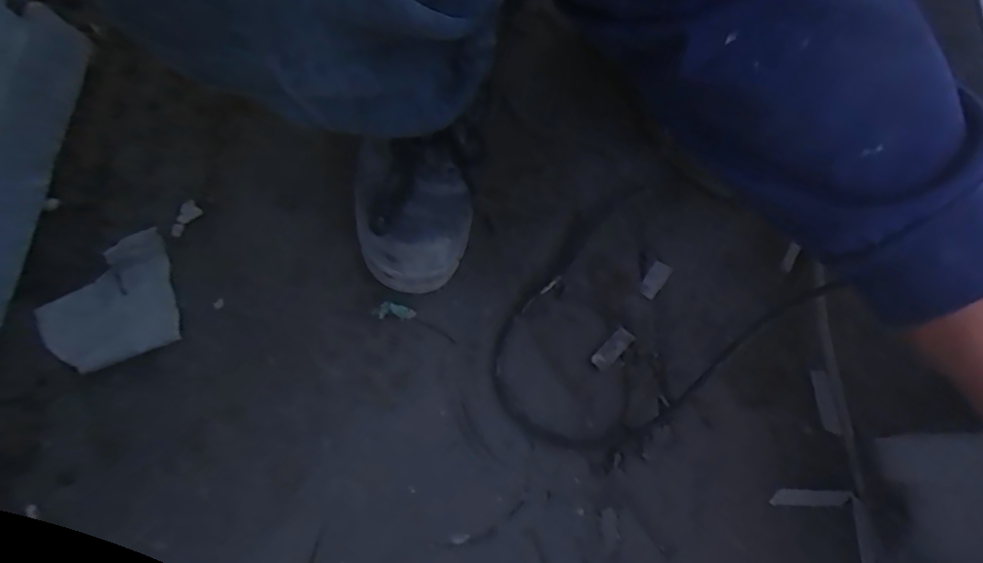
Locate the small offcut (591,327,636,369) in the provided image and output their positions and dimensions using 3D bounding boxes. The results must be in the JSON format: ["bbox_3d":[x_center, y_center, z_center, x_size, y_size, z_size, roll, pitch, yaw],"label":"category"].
[{"bbox_3d":[0.115,0.063,0.556,0.047,0.006,0.018,-43,78,-12],"label":"small offcut"}]

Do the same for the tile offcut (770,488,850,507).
[{"bbox_3d":[0.277,0.188,0.512,0.067,0.008,0.013,1,73,0],"label":"tile offcut"}]

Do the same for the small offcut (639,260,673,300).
[{"bbox_3d":[0.161,-0.002,0.579,0.019,0.004,0.040,33,76,9],"label":"small offcut"}]

